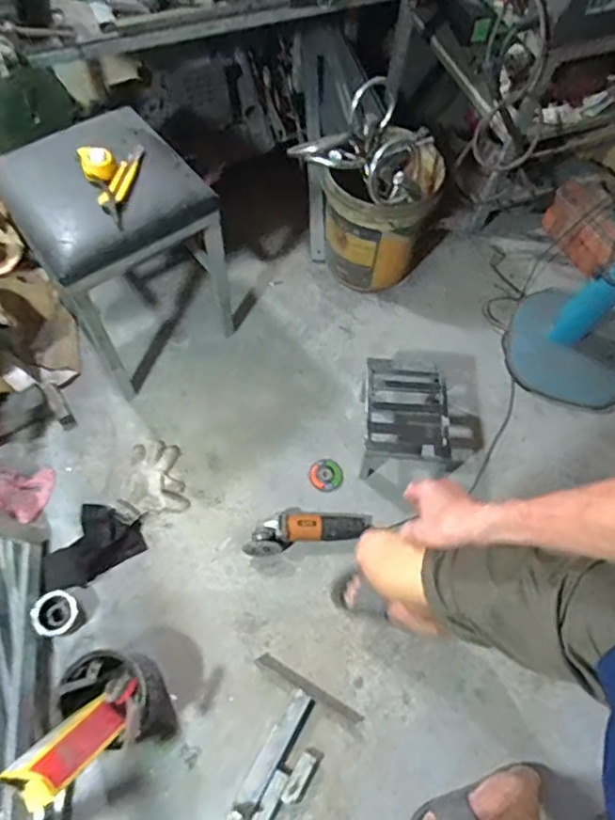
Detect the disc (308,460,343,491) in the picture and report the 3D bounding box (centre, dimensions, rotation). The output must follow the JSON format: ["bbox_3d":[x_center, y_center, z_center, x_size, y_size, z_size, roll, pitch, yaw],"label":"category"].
[{"bbox_3d":[0.045,0.163,1.396,0.082,0.013,0.078,1,65,-3],"label":"disc"}]

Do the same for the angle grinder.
[{"bbox_3d":[0.006,0.282,1.305,0.298,0.075,0.073,-10,66,-8],"label":"angle grinder"}]

